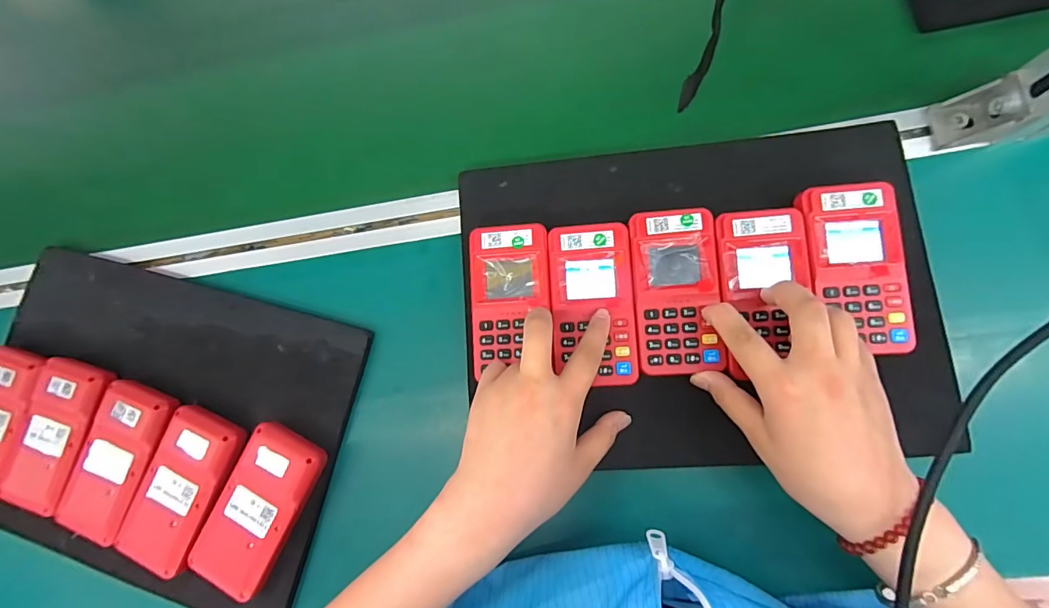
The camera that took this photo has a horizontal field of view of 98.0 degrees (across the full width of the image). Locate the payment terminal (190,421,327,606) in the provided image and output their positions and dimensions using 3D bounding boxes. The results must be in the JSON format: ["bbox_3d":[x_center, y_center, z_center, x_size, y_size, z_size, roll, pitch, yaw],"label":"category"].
[{"bbox_3d":[-0.213,0.164,0.367,0.063,0.022,0.125,26,86,9],"label":"payment terminal"}]

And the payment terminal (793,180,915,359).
[{"bbox_3d":[0.241,-0.025,0.337,0.061,0.025,0.123,-6,82,6],"label":"payment terminal"}]

